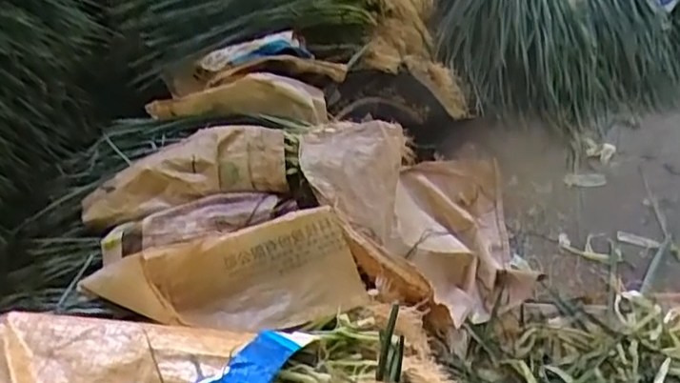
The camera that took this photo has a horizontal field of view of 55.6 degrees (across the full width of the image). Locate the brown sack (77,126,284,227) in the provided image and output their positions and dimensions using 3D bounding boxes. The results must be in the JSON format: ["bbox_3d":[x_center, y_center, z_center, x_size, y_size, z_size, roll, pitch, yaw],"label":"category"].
[{"bbox_3d":[-0.340,-0.040,1.401,0.454,0.096,0.169,-16,48,5],"label":"brown sack"}]

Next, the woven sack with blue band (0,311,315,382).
[{"bbox_3d":[-0.292,0.239,0.881,0.446,0.100,0.210,-1,46,18],"label":"woven sack with blue band"}]

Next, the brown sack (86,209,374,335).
[{"bbox_3d":[-0.201,0.147,1.061,0.468,0.101,0.179,-9,48,-5],"label":"brown sack"}]

